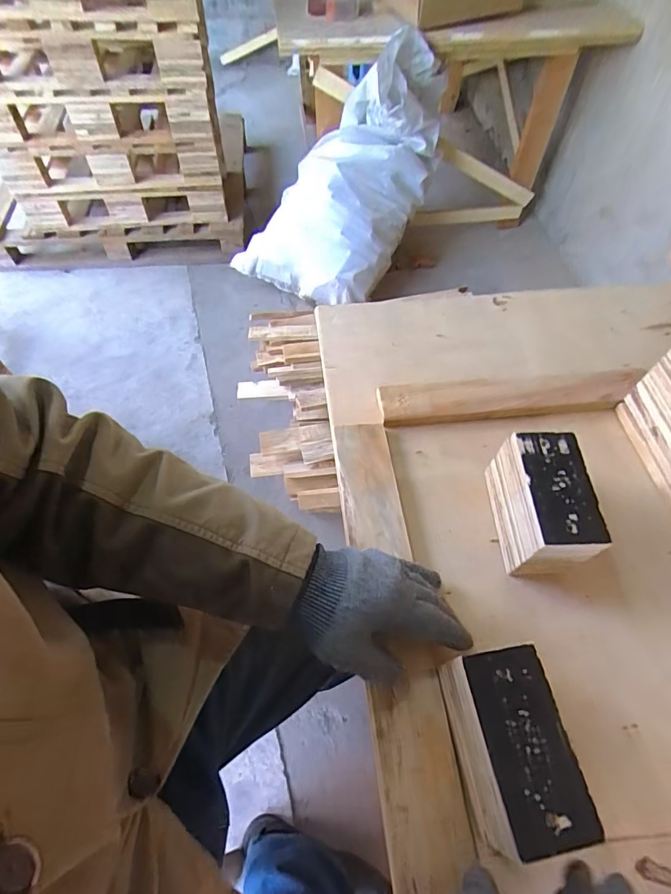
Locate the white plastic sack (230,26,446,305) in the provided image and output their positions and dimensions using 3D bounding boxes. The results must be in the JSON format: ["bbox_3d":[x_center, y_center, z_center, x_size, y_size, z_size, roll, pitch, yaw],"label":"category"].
[{"bbox_3d":[0.083,-0.956,1.616,0.460,0.325,0.834,30,90,18],"label":"white plastic sack"}]

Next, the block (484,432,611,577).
[{"bbox_3d":[0.202,0.058,0.440,0.066,0.092,0.116,-2,59,0],"label":"block"}]

